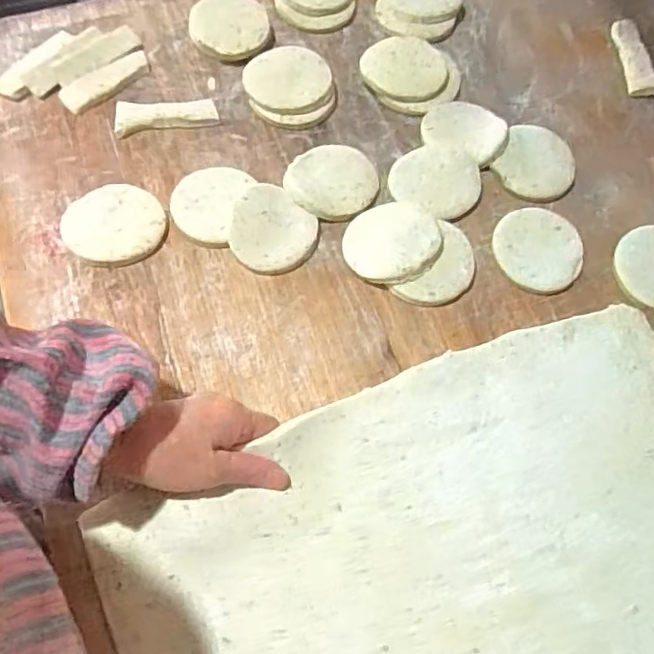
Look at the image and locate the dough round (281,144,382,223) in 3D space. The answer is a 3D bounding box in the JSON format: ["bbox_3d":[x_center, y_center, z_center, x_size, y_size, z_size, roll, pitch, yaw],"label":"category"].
[{"bbox_3d":[0.005,-0.126,0.525,0.072,0.007,0.079,1,65,-1],"label":"dough round"}]

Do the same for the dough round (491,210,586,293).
[{"bbox_3d":[0.176,-0.065,0.508,0.071,0.012,0.074,1,65,-1],"label":"dough round"}]

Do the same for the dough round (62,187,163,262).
[{"bbox_3d":[-0.174,-0.085,0.500,0.075,0.013,0.070,1,65,-1],"label":"dough round"}]

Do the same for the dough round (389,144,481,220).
[{"bbox_3d":[0.094,-0.128,0.526,0.075,0.007,0.069,1,65,-1],"label":"dough round"}]

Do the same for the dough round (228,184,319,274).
[{"bbox_3d":[-0.043,-0.081,0.499,0.067,0.012,0.073,1,77,-6],"label":"dough round"}]

